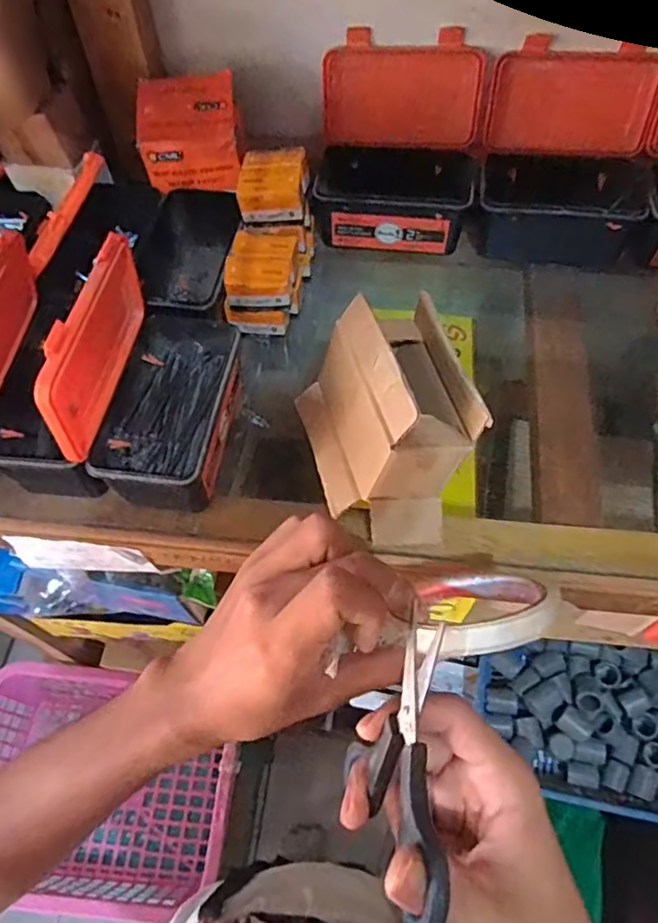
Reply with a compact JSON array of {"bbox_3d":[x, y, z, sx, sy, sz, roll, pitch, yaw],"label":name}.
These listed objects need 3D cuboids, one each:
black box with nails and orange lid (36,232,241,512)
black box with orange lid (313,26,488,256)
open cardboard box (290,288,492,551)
[{"bbox_3d":[-0.116,-0.067,0.406,0.081,0.127,0.156,4,60,4],"label":"black box with nails and orange lid"},{"bbox_3d":[0.064,-0.284,0.540,0.141,0.132,0.116,3,60,4],"label":"black box with orange lid"},{"bbox_3d":[0.041,-0.028,0.412,0.102,0.096,0.148,-15,60,-7],"label":"open cardboard box"}]

